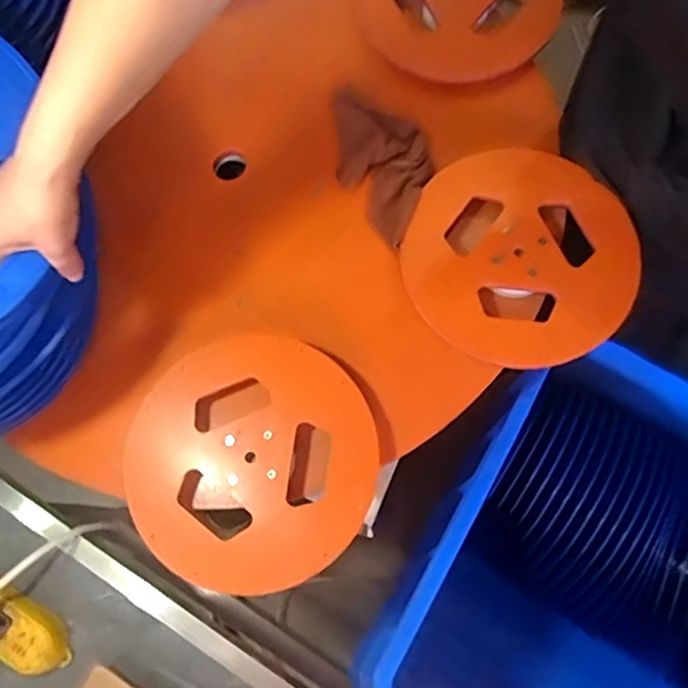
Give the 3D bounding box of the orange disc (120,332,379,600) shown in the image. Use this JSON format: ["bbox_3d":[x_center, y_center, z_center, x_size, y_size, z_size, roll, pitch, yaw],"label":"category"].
[{"bbox_3d":[-0.102,0.126,0.675,0.262,0.033,0.272,-1,73,2],"label":"orange disc"}]

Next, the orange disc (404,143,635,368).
[{"bbox_3d":[0.204,-0.106,0.722,0.250,0.016,0.265,-2,79,8],"label":"orange disc"}]

